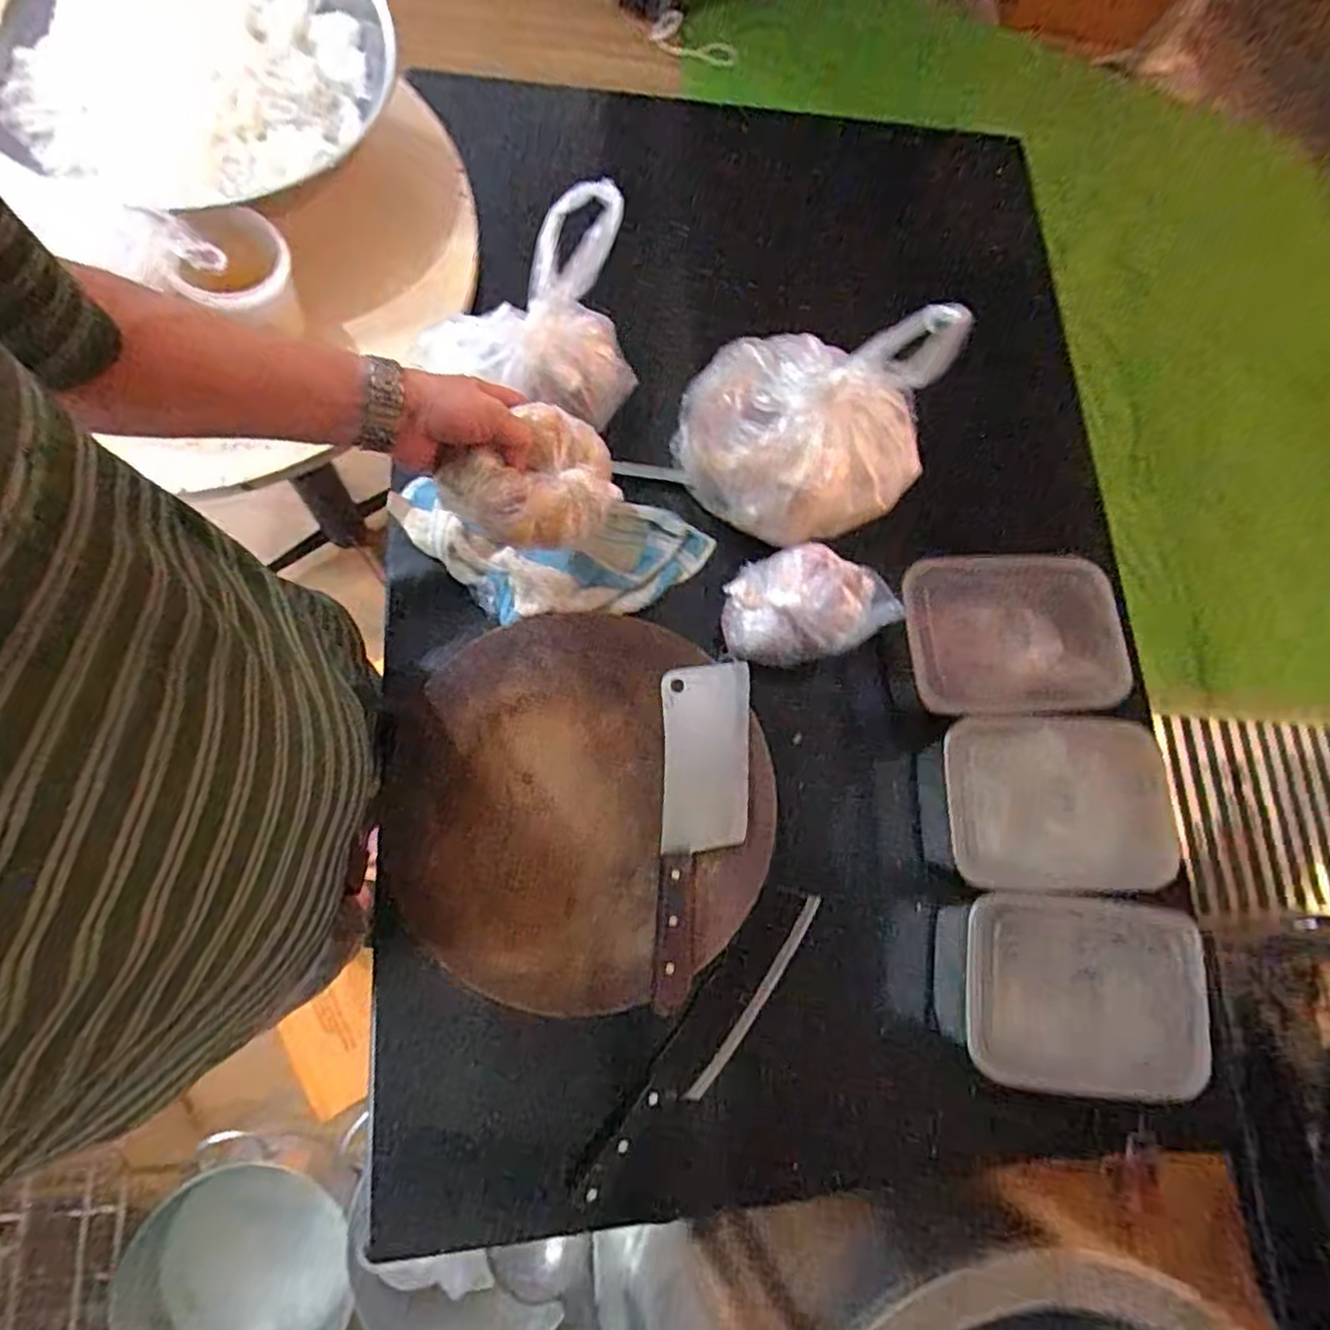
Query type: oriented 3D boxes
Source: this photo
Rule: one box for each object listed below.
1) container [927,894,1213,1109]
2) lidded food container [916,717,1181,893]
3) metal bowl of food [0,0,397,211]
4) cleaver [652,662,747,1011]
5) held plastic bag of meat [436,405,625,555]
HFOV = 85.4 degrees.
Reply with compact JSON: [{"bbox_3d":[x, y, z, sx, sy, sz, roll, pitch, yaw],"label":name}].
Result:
[{"bbox_3d":[0.352,0.285,0.634,0.205,0.076,0.151,8,75,-7],"label":"container"},{"bbox_3d":[0.351,0.125,0.652,0.203,0.049,0.152,3,75,-9],"label":"lidded food container"},{"bbox_3d":[-0.433,-0.550,0.636,0.304,0.123,0.301,2,75,-9],"label":"metal bowl of food"},{"bbox_3d":[0.034,0.142,0.640,0.078,0.016,0.293,4,75,-8],"label":"cleaver"},{"bbox_3d":[-0.103,-0.149,0.606,0.086,0.103,0.134,43,79,9],"label":"held plastic bag of meat"}]

